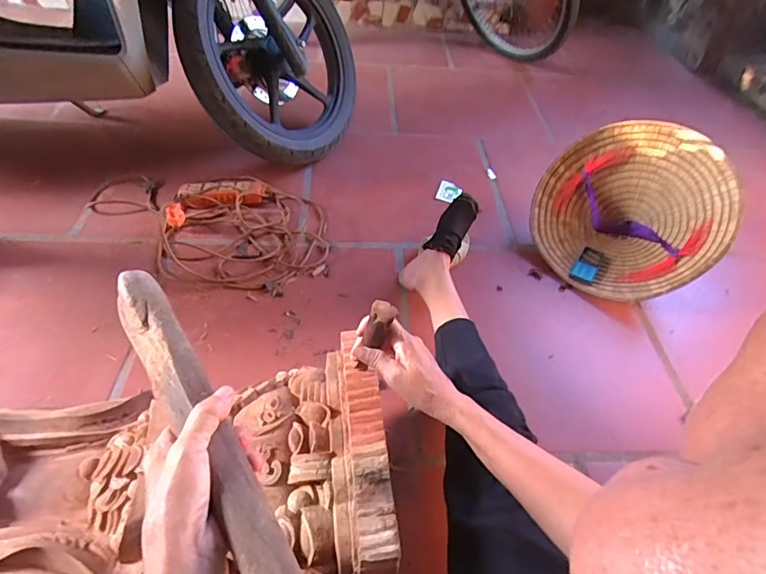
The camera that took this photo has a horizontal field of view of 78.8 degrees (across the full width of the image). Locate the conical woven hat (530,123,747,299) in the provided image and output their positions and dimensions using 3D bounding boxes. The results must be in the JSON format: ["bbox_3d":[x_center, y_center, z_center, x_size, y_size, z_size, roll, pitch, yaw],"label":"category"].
[{"bbox_3d":[0.578,-0.166,1.111,0.405,0.191,0.425,12,74,25],"label":"conical woven hat"}]

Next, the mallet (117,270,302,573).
[{"bbox_3d":[-0.150,0.096,0.373,0.041,0.025,0.323,-27,54,-26],"label":"mallet"}]

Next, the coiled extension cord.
[{"bbox_3d":[-0.407,-0.166,1.084,0.570,0.065,0.335,19,49,12],"label":"coiled extension cord"}]

